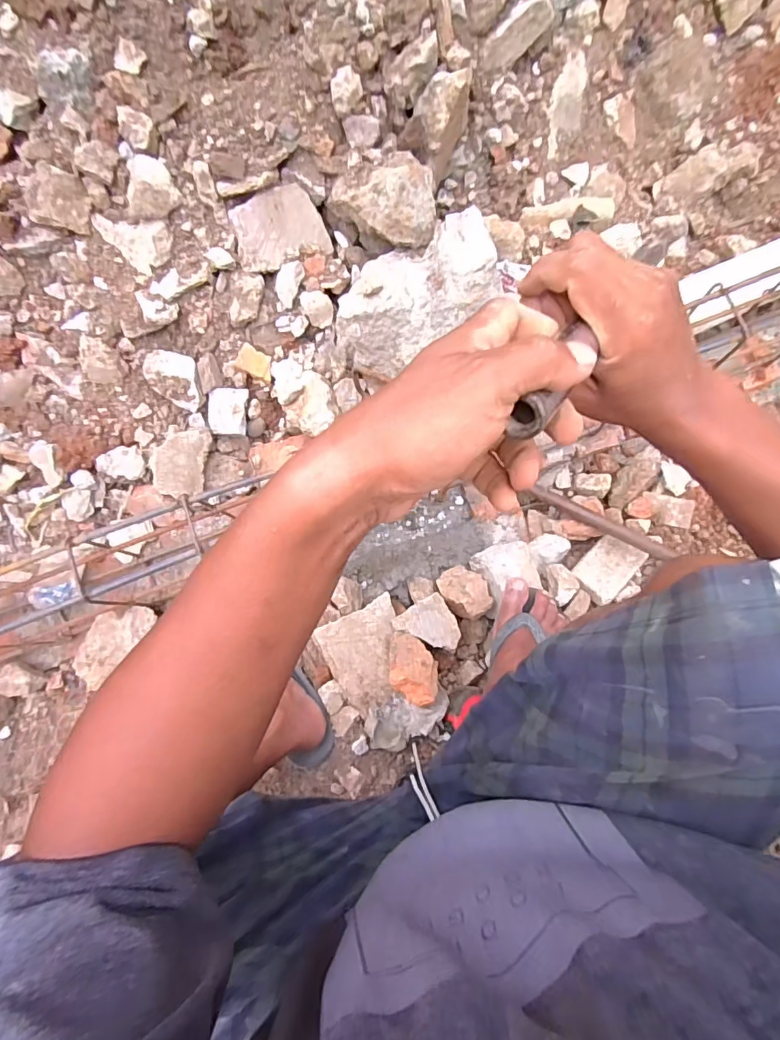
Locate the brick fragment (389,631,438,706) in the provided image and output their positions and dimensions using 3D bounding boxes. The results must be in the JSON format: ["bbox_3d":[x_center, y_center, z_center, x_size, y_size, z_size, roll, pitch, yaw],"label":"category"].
[{"bbox_3d":[0.032,0.203,0.673,0.064,0.035,0.091,3,79,2],"label":"brick fragment"}]

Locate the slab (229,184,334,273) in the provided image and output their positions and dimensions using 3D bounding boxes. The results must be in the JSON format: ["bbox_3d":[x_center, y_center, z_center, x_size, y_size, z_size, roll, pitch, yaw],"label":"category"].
[{"bbox_3d":[-0.168,-0.445,0.752,0.137,0.020,0.099,-20,113,-7],"label":"slab"}]

